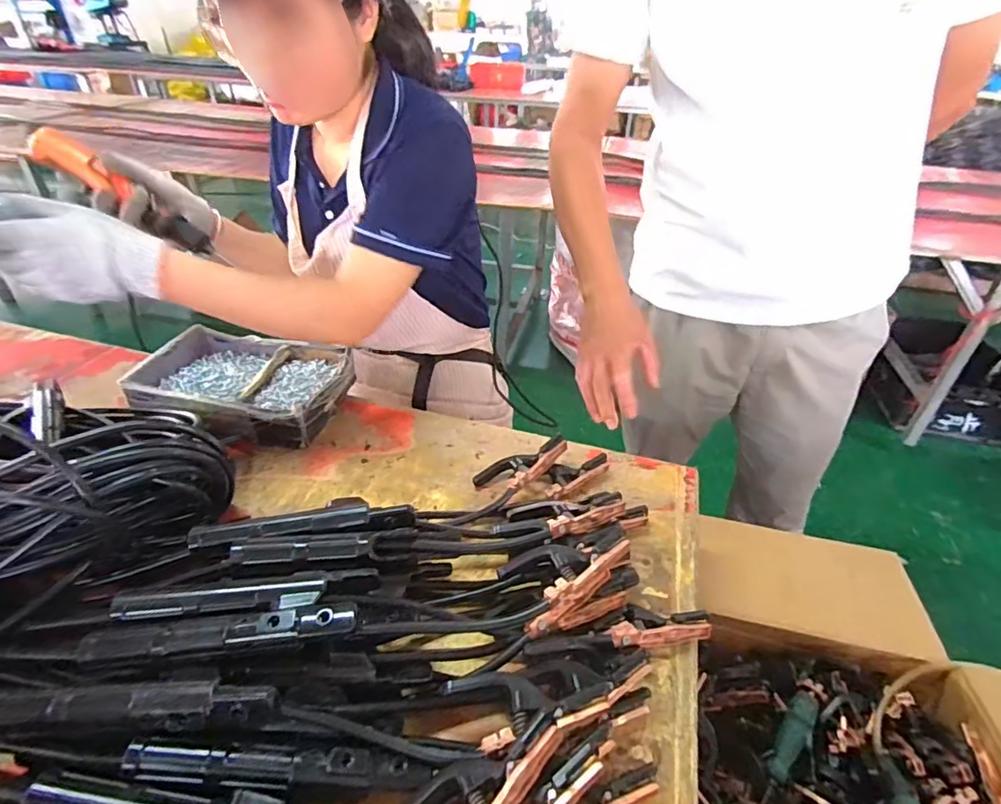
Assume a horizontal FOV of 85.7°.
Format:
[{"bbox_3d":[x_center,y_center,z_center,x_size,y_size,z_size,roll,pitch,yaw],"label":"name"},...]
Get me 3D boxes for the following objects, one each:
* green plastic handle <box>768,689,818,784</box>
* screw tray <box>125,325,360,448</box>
[{"bbox_3d":[0.326,0.369,0.598,0.025,0.021,0.103,27,62,29],"label":"green plastic handle"},{"bbox_3d":[-0.352,-0.023,0.760,0.268,0.069,0.202,7,36,6],"label":"screw tray"}]

